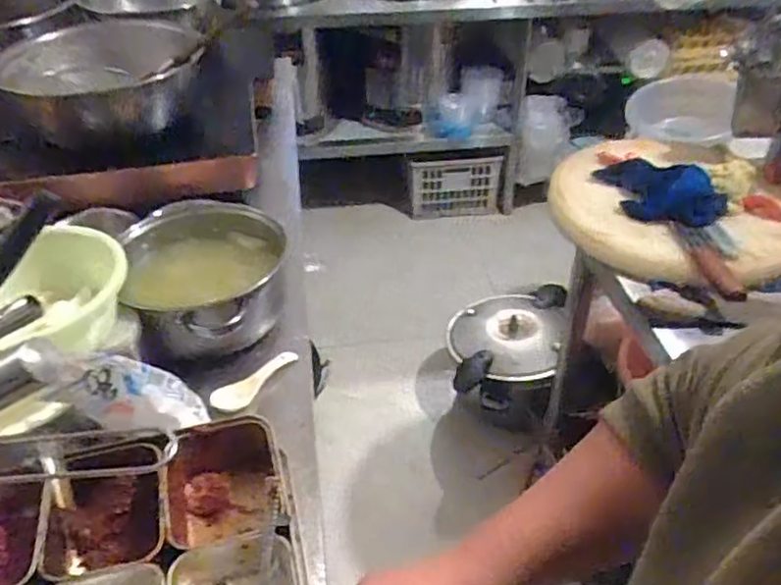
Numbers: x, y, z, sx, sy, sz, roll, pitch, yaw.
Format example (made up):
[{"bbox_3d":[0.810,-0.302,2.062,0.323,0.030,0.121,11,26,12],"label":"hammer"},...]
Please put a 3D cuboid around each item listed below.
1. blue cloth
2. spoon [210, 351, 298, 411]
[{"bbox_3d":[0.441,-0.174,1.118,0.158,0.039,0.199,-8,40,-10],"label":"blue cloth"},{"bbox_3d":[-0.160,0.106,0.827,0.034,0.026,0.130,28,47,30],"label":"spoon"}]

